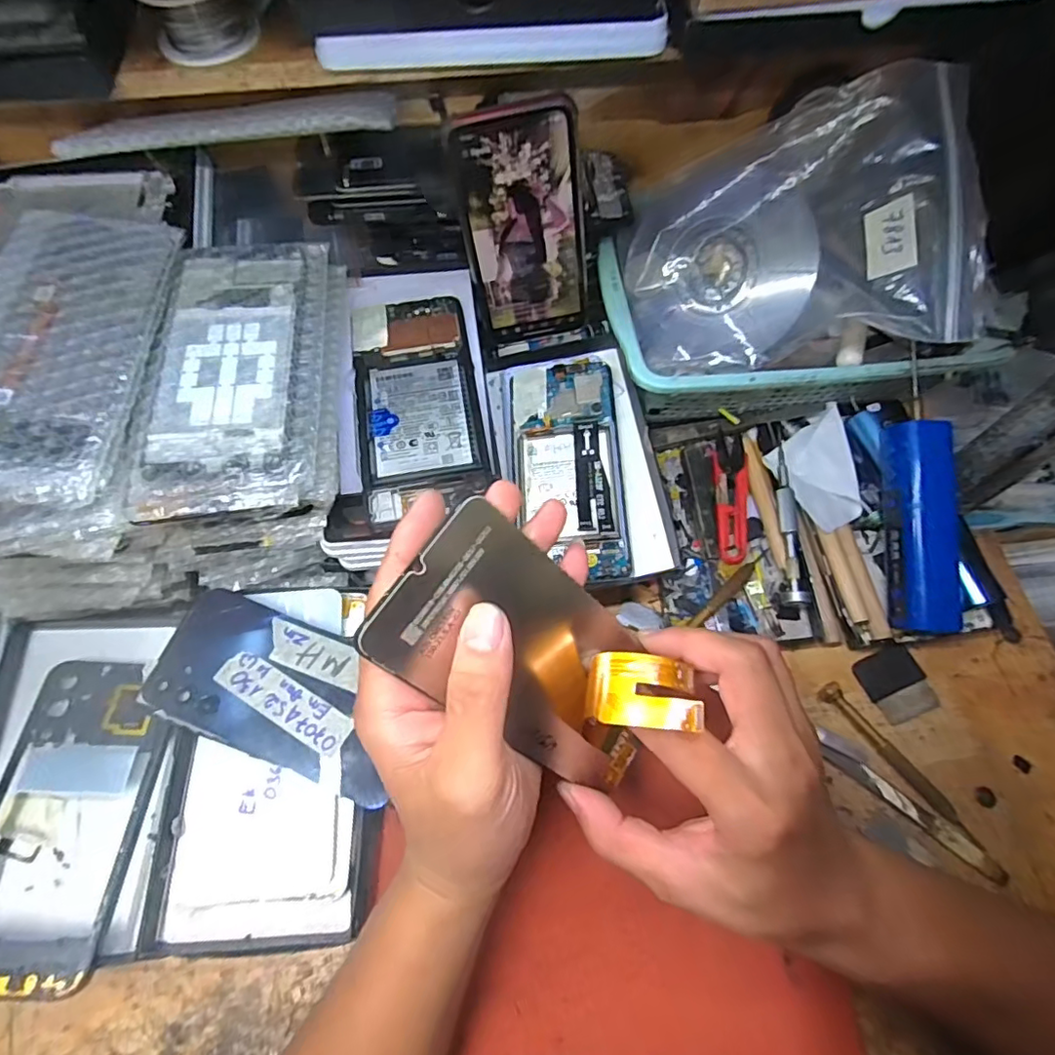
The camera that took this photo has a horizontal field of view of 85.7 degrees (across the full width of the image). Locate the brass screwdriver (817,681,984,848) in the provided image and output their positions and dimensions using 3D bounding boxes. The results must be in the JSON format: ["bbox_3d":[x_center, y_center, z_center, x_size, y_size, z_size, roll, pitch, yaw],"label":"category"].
[{"bbox_3d":[0.225,0.140,0.347,0.015,0.011,0.110,-37,71,-14],"label":"brass screwdriver"}]

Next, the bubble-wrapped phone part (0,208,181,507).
[{"bbox_3d":[-0.258,-0.097,0.303,0.105,0.017,0.174,1,69,-2],"label":"bubble-wrapped phone part"}]

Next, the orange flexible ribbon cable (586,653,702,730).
[{"bbox_3d":[0.048,0.067,0.236,0.043,0.018,0.030,6,69,0],"label":"orange flexible ribbon cable"}]

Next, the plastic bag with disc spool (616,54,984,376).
[{"bbox_3d":[0.160,-0.179,0.357,0.198,0.024,0.143,3,101,38],"label":"plastic bag with disc spool"}]

